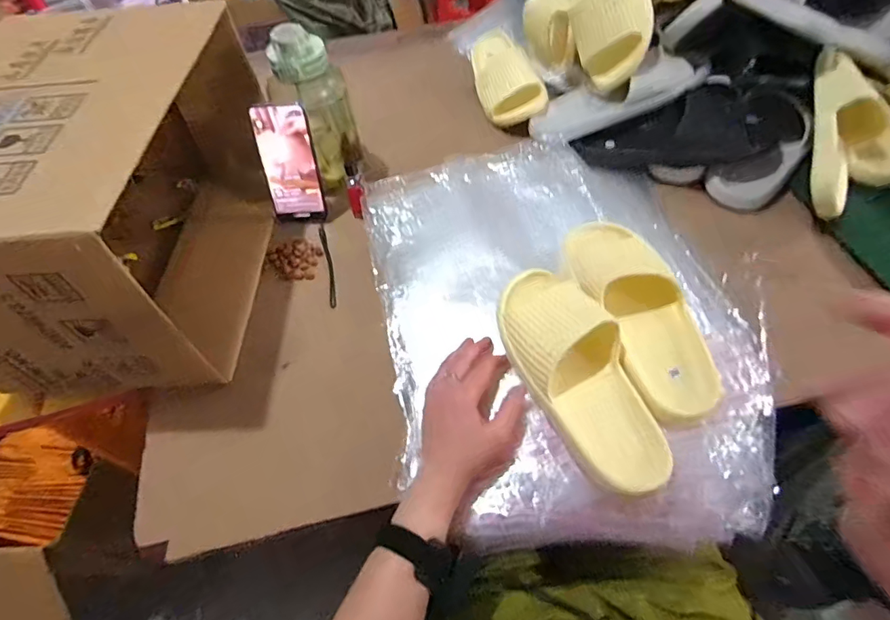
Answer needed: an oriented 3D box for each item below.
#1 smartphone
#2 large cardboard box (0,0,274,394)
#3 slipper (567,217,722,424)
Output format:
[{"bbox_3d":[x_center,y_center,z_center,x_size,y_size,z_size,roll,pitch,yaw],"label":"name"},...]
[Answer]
[{"bbox_3d":[-0.210,-0.195,0.664,0.073,0.156,0.011,-4,34,3],"label":"smartphone"},{"bbox_3d":[-0.394,-0.146,0.587,0.271,0.242,0.420,-2,55,4],"label":"large cardboard box"},{"bbox_3d":[0.207,-0.013,0.519,0.106,0.057,0.240,-12,55,-3],"label":"slipper"}]

